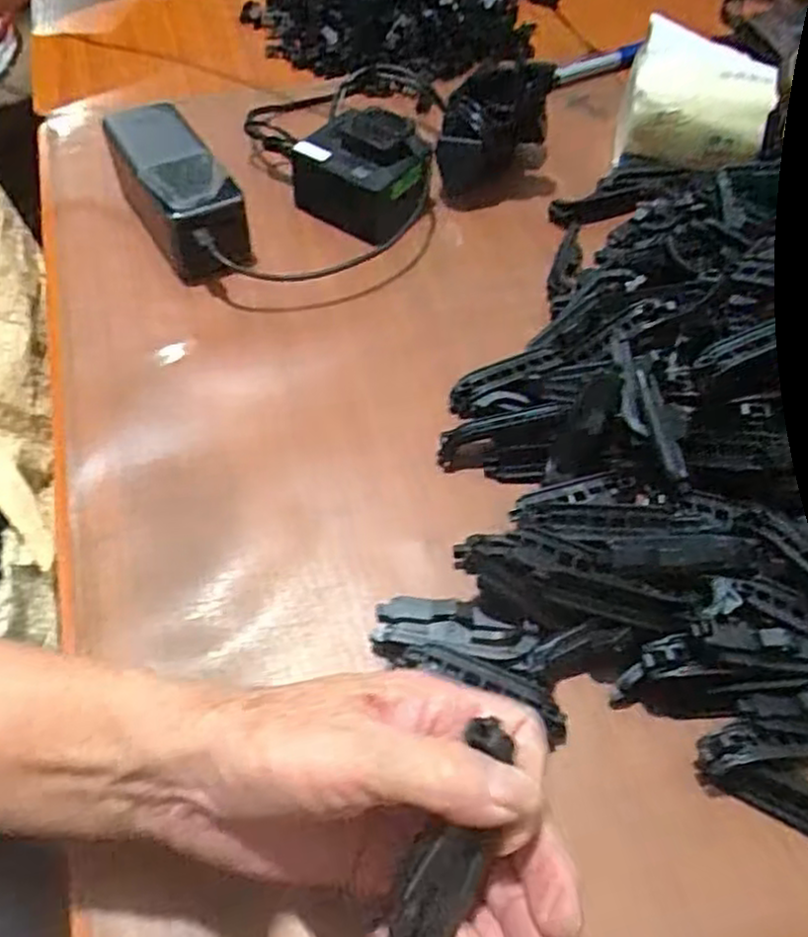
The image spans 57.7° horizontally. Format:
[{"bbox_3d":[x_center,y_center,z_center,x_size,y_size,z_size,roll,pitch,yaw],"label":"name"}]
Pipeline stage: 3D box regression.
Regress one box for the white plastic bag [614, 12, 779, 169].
[{"bbox_3d":[0.222,-0.276,0.562,0.104,0.074,0.086,19,56,12],"label":"white plastic bag"}]

